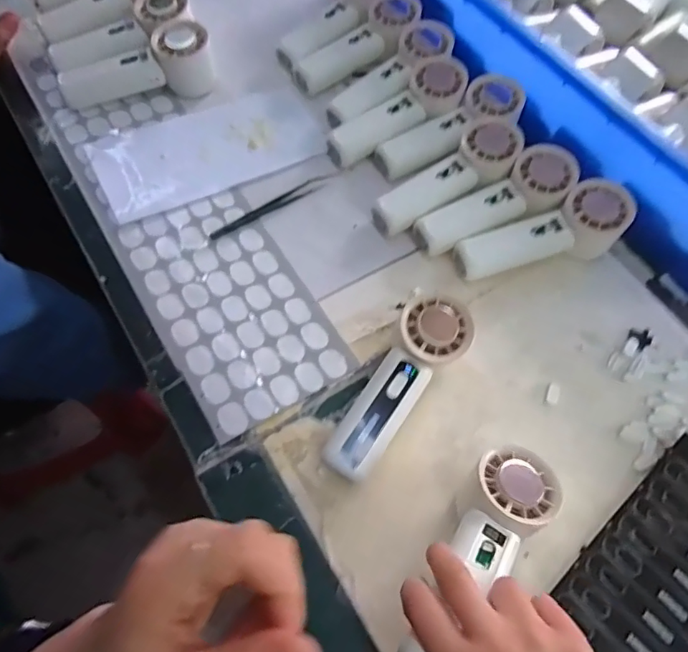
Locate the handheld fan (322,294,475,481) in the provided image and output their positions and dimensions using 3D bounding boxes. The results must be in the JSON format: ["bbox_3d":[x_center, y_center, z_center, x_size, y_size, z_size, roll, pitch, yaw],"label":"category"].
[{"bbox_3d":[0.043,0.049,0.386,0.051,0.055,0.151,31,66,13],"label":"handheld fan"}]

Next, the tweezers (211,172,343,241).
[{"bbox_3d":[-0.065,-0.117,0.476,0.136,0.005,0.015,-35,70,-18],"label":"tweezers"}]

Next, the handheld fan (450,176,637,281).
[{"bbox_3d":[0.180,-0.076,0.449,0.155,0.045,0.054,-23,66,-13],"label":"handheld fan"}]

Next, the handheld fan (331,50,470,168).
[{"bbox_3d":[0.059,-0.212,0.509,0.159,0.041,0.061,-39,71,-19],"label":"handheld fan"}]

